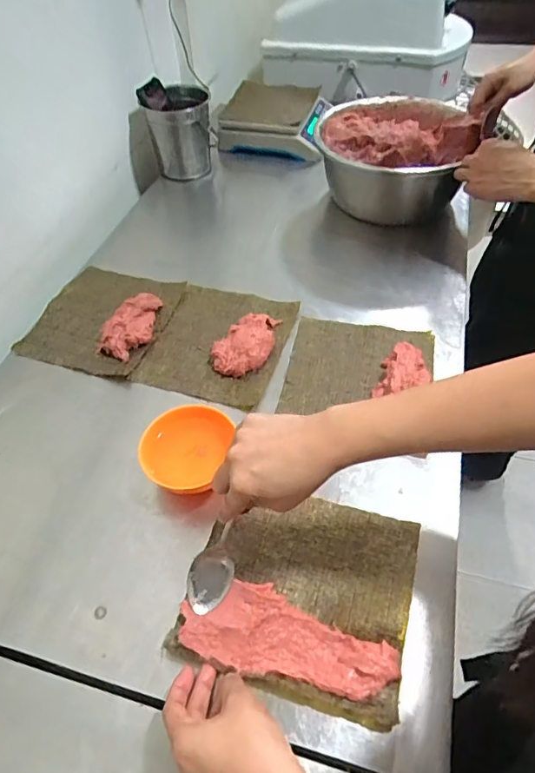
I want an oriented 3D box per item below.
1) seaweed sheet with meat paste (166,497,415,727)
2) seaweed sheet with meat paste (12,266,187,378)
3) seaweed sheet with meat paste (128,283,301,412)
[{"bbox_3d":[0.032,0.184,0.455,0.194,0.023,0.181,12,52,12],"label":"seaweed sheet with meat paste"},{"bbox_3d":[-0.241,-0.109,0.707,0.182,0.033,0.203,13,52,14],"label":"seaweed sheet with meat paste"},{"bbox_3d":[-0.065,-0.072,0.669,0.174,0.024,0.206,14,52,14],"label":"seaweed sheet with meat paste"}]

